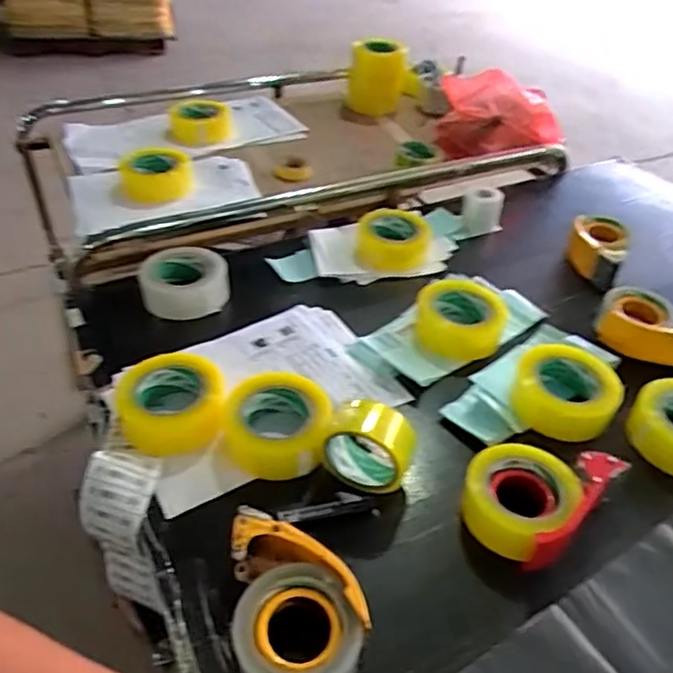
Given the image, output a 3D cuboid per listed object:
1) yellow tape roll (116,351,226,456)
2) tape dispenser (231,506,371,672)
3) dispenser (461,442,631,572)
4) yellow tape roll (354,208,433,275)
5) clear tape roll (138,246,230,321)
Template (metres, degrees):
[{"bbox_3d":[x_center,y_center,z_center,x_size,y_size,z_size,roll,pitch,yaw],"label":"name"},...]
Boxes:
[{"bbox_3d":[-0.201,0.081,0.750,0.128,0.051,0.123,3,42,-3],"label":"yellow tape roll"},{"bbox_3d":[-0.039,0.243,0.566,0.117,0.057,0.168,-8,43,-14],"label":"tape dispenser"},{"bbox_3d":[0.217,0.171,0.678,0.127,0.052,0.168,35,50,29],"label":"dispenser"},{"bbox_3d":[0.099,-0.163,1.055,0.129,0.047,0.145,7,42,2],"label":"yellow tape roll"},{"bbox_3d":[-0.228,-0.080,0.922,0.127,0.055,0.117,-8,44,-15],"label":"clear tape roll"}]

